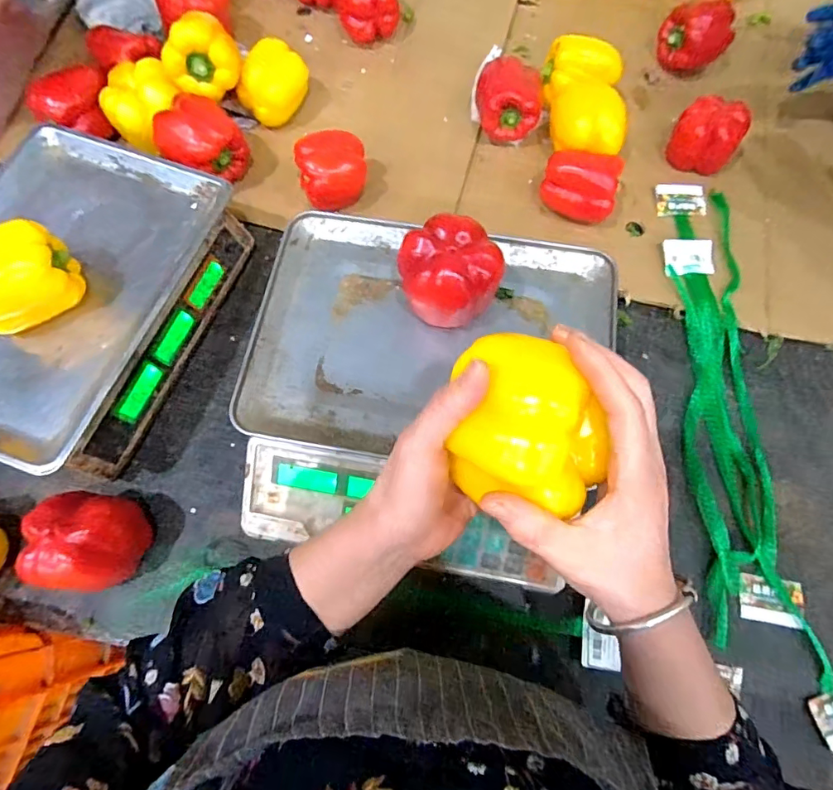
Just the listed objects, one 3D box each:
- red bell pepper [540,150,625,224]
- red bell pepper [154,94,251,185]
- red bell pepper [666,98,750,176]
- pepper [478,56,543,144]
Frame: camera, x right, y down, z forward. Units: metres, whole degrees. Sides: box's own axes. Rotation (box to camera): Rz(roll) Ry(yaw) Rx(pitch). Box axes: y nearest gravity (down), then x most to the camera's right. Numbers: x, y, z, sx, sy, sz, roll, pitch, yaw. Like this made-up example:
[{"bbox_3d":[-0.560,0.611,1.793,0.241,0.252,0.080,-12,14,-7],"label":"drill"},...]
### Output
[{"bbox_3d":[0.197,-0.251,0.591,0.089,0.074,0.057,22,74,8],"label":"red bell pepper"},{"bbox_3d":[-0.261,-0.304,0.596,0.087,0.088,0.073,21,73,7],"label":"red bell pepper"},{"bbox_3d":[0.370,-0.330,0.617,0.080,0.070,0.084,0,72,1],"label":"red bell pepper"},{"bbox_3d":[0.120,-0.379,0.626,0.085,0.077,0.074,5,72,2],"label":"pepper"}]

